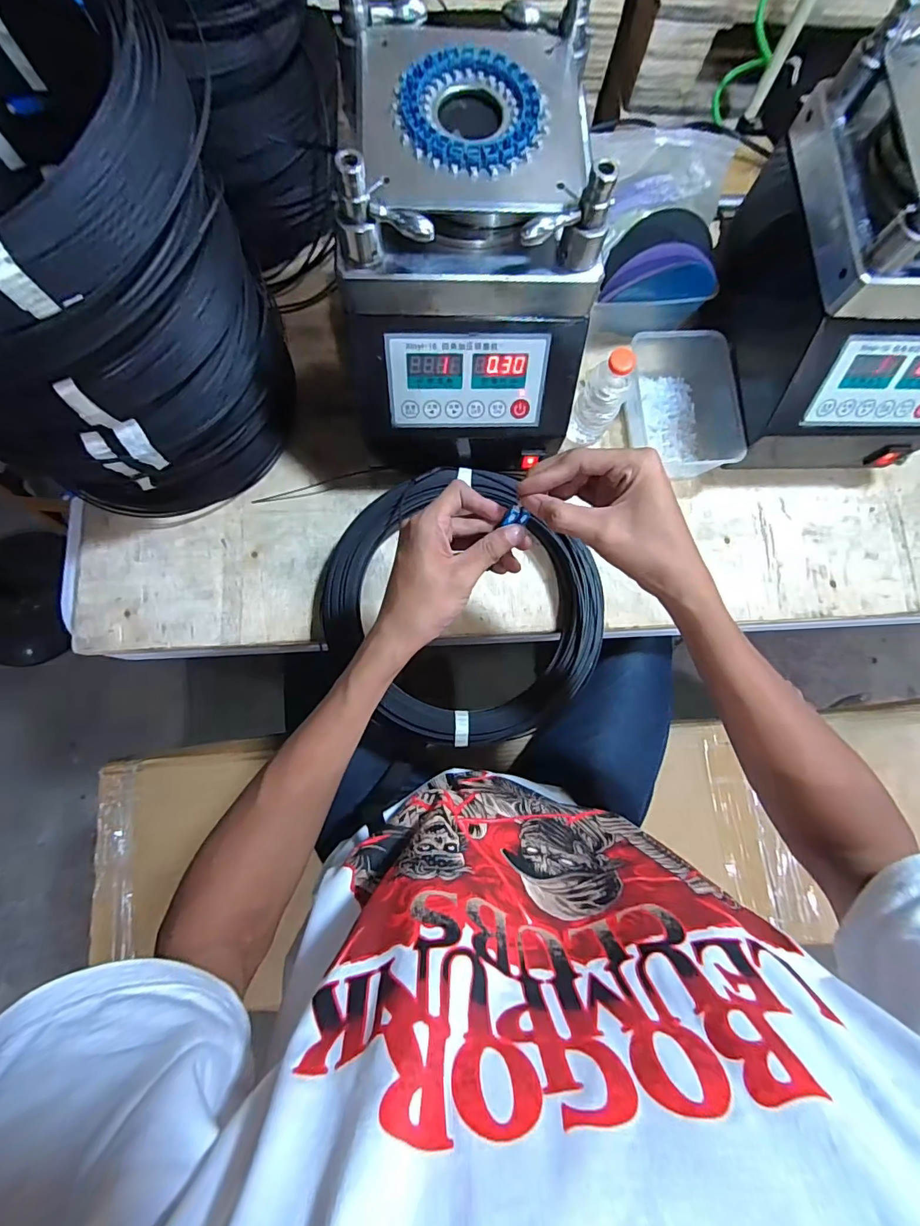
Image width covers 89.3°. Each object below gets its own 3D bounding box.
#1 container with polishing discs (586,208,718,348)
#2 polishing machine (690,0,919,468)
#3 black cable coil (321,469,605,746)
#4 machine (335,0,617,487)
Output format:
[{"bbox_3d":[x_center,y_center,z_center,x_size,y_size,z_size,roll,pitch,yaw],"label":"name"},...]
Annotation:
[{"bbox_3d":[0.236,-0.416,0.583,0.147,0.125,0.077,-2,81,-3],"label":"container with polishing discs"},{"bbox_3d":[0.436,-0.343,0.503,0.217,0.281,0.286,-2,81,-3],"label":"polishing machine"},{"bbox_3d":[0.005,-0.006,0.538,0.311,0.054,0.292,0,81,-2],"label":"black cable coil"},{"bbox_3d":[0.003,-0.328,0.457,0.208,0.238,0.279,-4,81,-3],"label":"machine"}]

